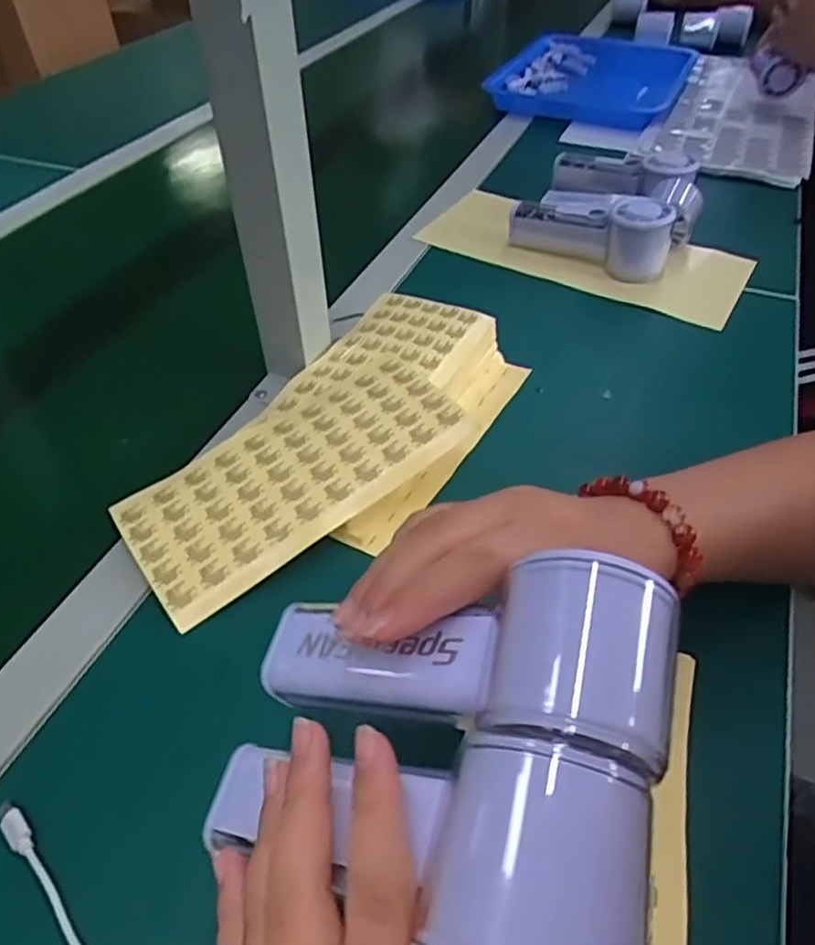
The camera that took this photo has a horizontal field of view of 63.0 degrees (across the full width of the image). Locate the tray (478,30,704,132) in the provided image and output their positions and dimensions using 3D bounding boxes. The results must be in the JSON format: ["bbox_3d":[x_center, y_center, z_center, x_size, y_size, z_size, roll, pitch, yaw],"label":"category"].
[{"bbox_3d":[0.294,-0.631,1.043,0.264,0.035,0.410,18,49,19],"label":"tray"}]

